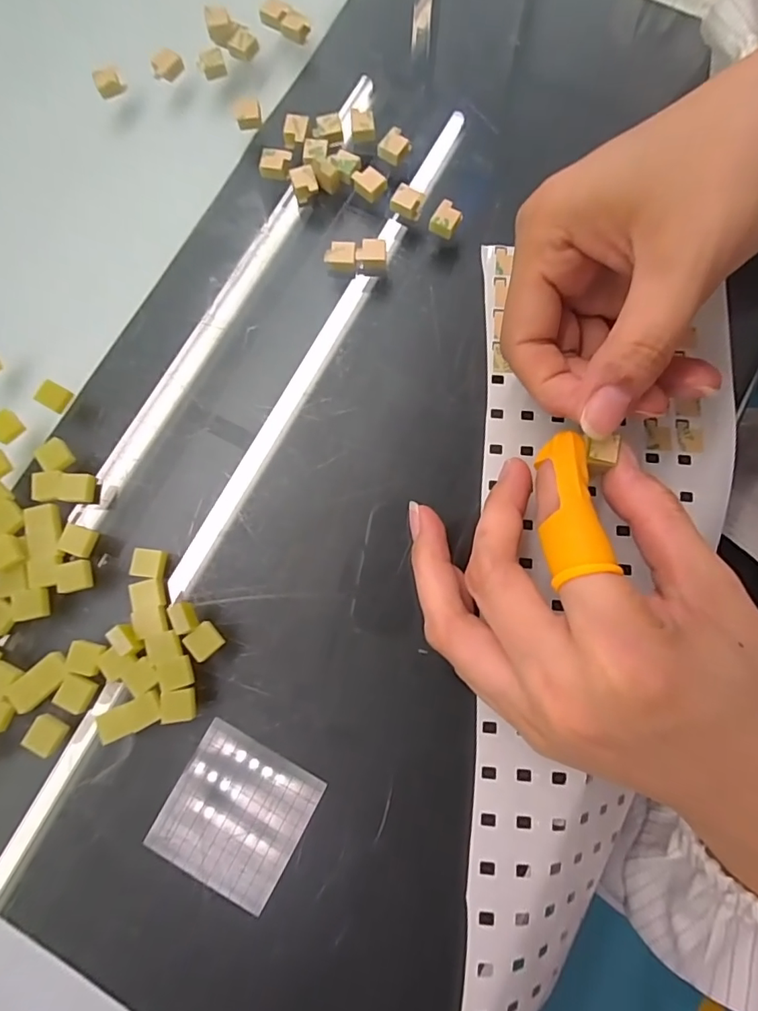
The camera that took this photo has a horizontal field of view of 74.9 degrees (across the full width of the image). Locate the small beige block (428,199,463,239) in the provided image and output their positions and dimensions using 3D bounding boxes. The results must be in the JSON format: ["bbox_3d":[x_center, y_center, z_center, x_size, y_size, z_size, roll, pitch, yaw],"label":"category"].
[{"bbox_3d":[0.029,-0.121,0.209,0.011,0.005,0.014,26,80,6],"label":"small beige block"}]

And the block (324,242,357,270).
[{"bbox_3d":[-0.016,-0.104,0.205,0.013,0.004,0.011,-2,79,1],"label":"block"}]

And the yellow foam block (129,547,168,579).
[{"bbox_3d":[-0.085,0.021,0.183,0.012,0.004,0.010,7,79,3],"label":"yellow foam block"}]

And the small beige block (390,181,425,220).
[{"bbox_3d":[0.012,-0.129,0.210,0.013,0.006,0.011,23,80,5],"label":"small beige block"}]

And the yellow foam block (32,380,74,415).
[{"bbox_3d":[-0.129,-0.043,0.196,0.011,0.004,0.010,28,80,6],"label":"yellow foam block"}]

